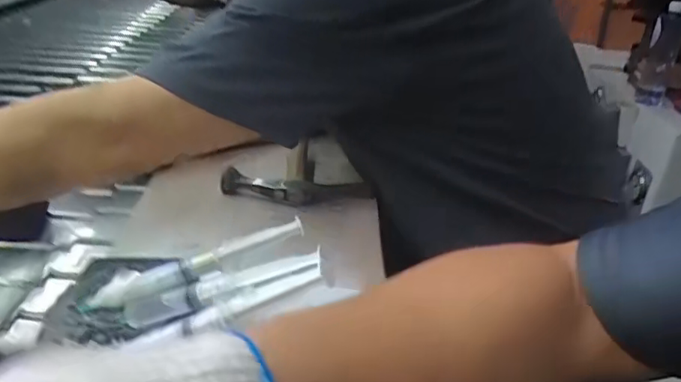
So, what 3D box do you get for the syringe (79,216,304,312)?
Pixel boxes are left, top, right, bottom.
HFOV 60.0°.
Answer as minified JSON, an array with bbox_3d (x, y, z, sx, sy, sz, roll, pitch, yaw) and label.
[{"bbox_3d":[-0.102,0.052,0.419,0.157,0.014,0.024,-21,33,-17],"label":"syringe"}]

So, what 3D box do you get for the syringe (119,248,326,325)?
[{"bbox_3d":[-0.079,0.061,0.375,0.143,0.014,0.017,-19,21,16],"label":"syringe"}]

